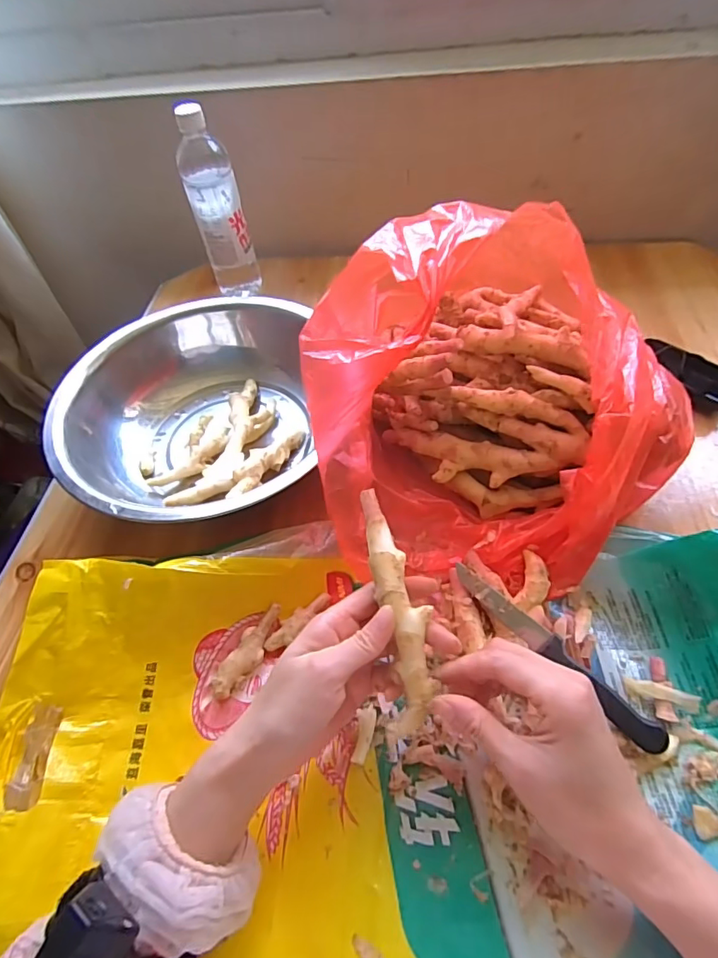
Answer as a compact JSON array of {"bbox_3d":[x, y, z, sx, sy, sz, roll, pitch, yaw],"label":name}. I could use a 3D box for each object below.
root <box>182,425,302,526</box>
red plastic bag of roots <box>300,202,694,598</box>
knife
[{"bbox_3d":[-0.098,-0.017,0.513,0.028,0.017,0.105,25,59,22],"label":"root"},{"bbox_3d":[0.129,-0.084,0.414,0.290,0.218,0.320,17,57,18],"label":"red plastic bag of roots"},{"bbox_3d":[0.141,0.125,0.369,0.017,0.016,0.176,-37,59,-21],"label":"knife"}]

